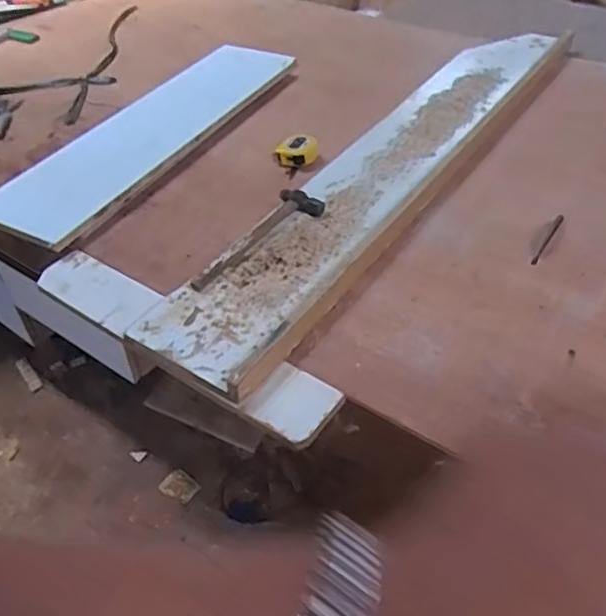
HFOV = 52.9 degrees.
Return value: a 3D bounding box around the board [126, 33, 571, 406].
[{"bbox_3d":[0.217,-0.309,1.203,0.235,0.041,1.313,26,50,25],"label":"board"}]

